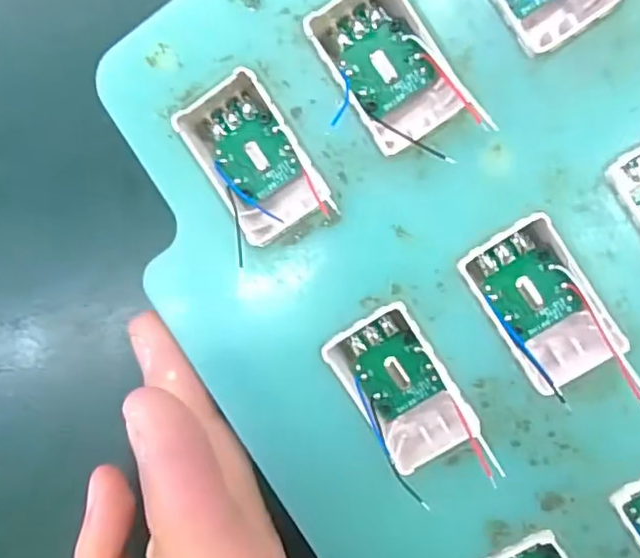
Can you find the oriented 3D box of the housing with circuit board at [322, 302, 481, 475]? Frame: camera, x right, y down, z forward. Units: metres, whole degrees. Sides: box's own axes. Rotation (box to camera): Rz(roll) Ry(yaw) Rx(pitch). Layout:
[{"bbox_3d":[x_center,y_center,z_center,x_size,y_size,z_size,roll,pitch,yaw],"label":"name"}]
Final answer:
[{"bbox_3d":[0.016,0.023,0.127,0.020,0.010,0.031,-32,90,10],"label":"housing with circuit board"}]

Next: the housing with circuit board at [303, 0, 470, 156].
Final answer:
[{"bbox_3d":[0.013,-0.042,0.120,0.018,0.011,0.032,-32,90,10],"label":"housing with circuit board"}]

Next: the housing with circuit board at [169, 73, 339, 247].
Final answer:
[{"bbox_3d":[-0.014,-0.025,0.125,0.019,0.010,0.034,-33,90,10],"label":"housing with circuit board"}]

